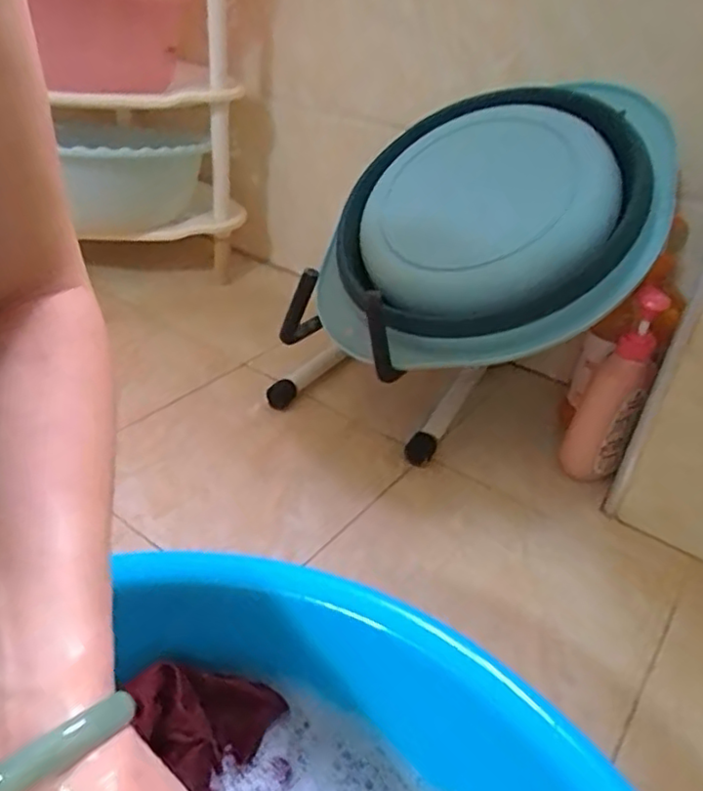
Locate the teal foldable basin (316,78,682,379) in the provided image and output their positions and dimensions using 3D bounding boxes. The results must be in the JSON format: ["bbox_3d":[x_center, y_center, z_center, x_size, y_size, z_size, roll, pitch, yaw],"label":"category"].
[{"bbox_3d":[0.137,-0.198,0.699,0.377,0.076,0.344,-6,67,25],"label":"teal foldable basin"}]

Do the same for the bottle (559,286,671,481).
[{"bbox_3d":[0.289,-0.002,0.719,0.063,0.230,0.050,17,35,19],"label":"bottle"}]

